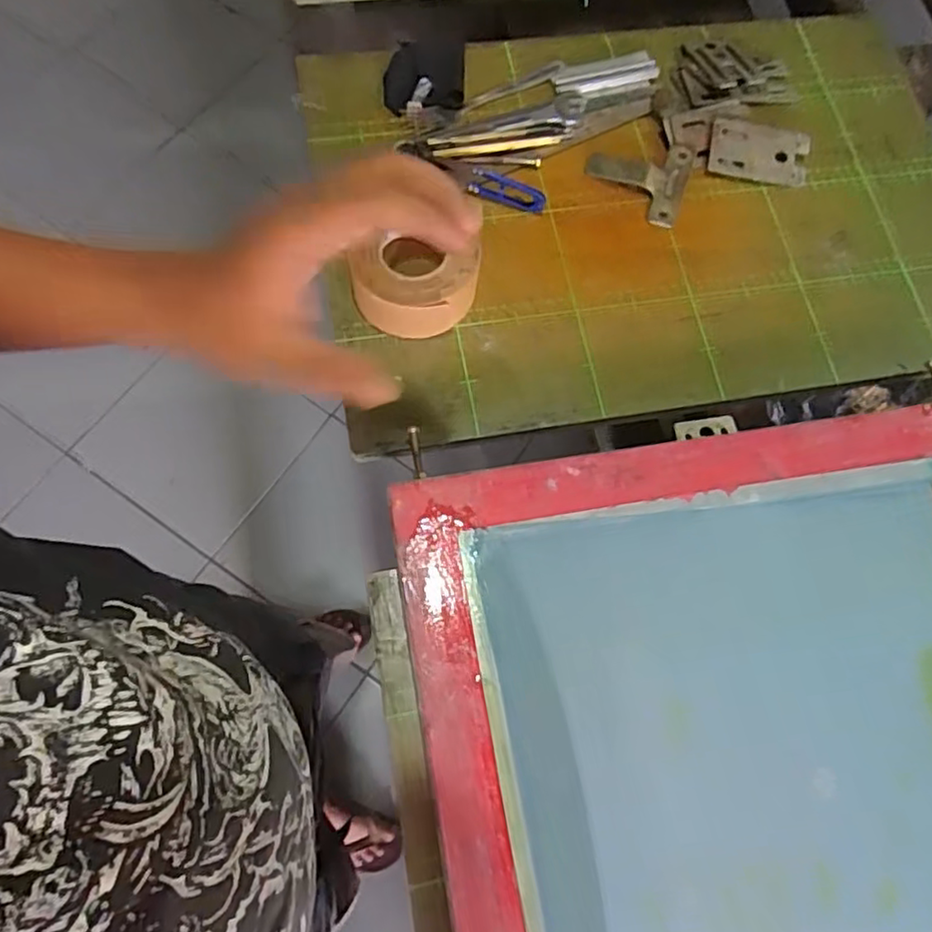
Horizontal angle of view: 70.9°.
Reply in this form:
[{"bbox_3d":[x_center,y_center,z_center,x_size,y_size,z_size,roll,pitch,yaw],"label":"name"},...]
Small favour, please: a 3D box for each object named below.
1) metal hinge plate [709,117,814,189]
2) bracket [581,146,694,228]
[{"bbox_3d":[0.269,-0.287,0.600,0.093,0.004,0.054,7,86,-5],"label":"metal hinge plate"},{"bbox_3d":[0.153,-0.261,0.588,0.089,0.012,0.080,20,72,2],"label":"bracket"}]

